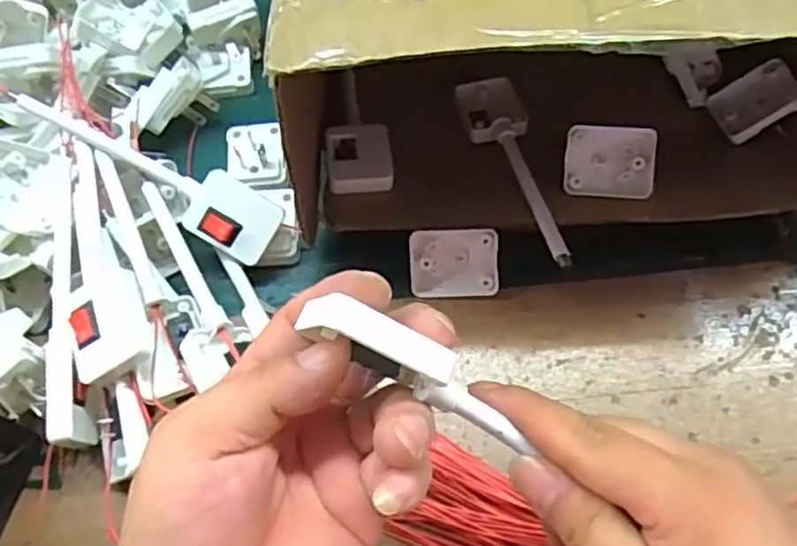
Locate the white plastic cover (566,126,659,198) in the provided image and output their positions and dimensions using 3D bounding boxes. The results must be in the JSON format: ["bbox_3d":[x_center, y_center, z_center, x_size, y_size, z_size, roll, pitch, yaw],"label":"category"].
[{"bbox_3d":[0.118,-0.062,0.373,0.048,0.009,0.039,4,92,5],"label":"white plastic cover"}]

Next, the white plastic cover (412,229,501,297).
[{"bbox_3d":[0.031,-0.005,0.371,0.048,0.011,0.038,1,104,9],"label":"white plastic cover"}]

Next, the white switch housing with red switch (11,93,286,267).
[{"bbox_3d":[-0.137,-0.054,0.367,0.150,0.017,0.039,28,97,-3],"label":"white switch housing with red switch"}]

